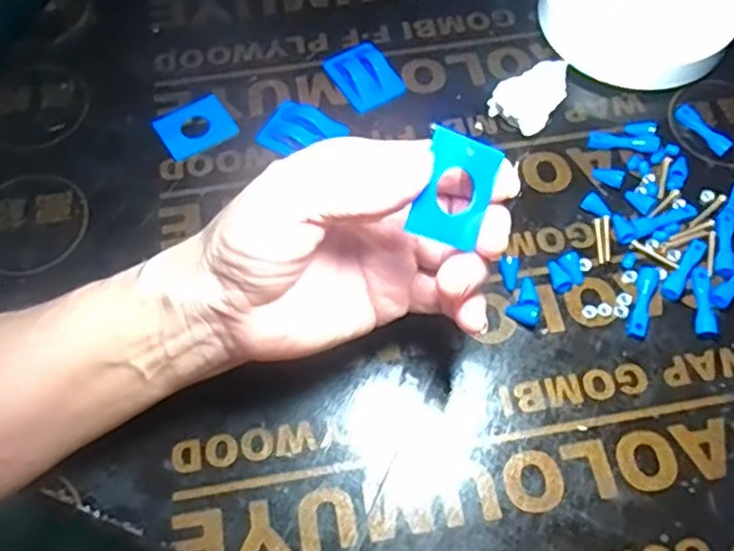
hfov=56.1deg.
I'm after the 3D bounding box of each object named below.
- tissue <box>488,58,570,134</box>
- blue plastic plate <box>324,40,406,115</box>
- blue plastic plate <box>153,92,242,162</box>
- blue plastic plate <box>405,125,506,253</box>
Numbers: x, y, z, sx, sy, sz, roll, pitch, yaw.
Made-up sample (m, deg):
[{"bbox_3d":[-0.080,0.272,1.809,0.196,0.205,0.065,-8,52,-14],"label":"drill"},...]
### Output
[{"bbox_3d":[0.093,-0.104,0.394,0.036,0.034,0.034,24,66,12],"label":"tissue"},{"bbox_3d":[-0.002,-0.122,0.414,0.035,0.008,0.045,-29,67,-13],"label":"blue plastic plate"},{"bbox_3d":[-0.100,-0.087,0.401,0.042,0.004,0.033,-32,67,-14],"label":"blue plastic plate"},{"bbox_3d":[0.034,-0.033,0.263,0.030,0.004,0.040,15,95,-32],"label":"blue plastic plate"}]

